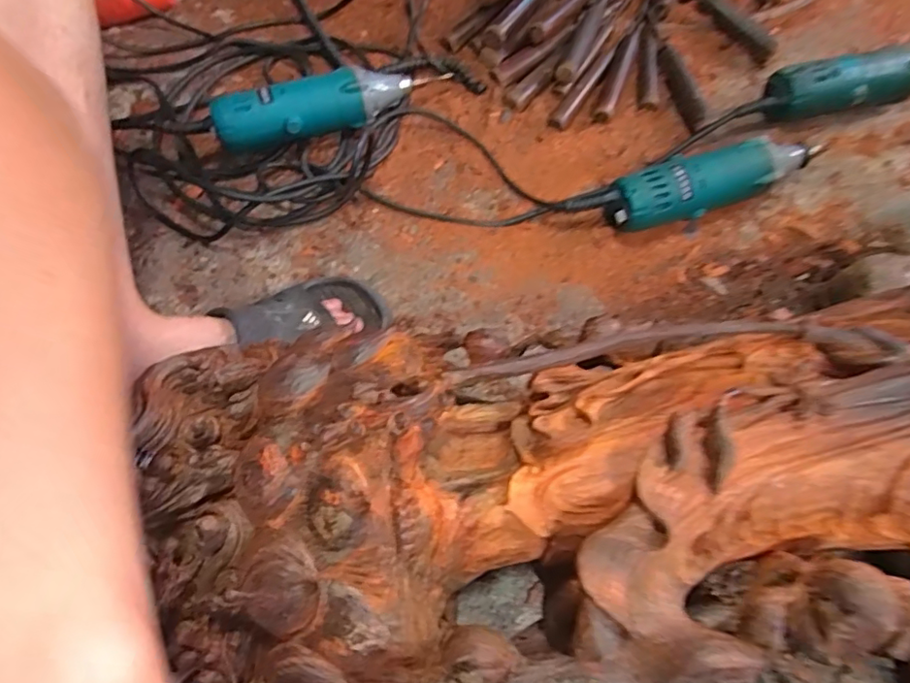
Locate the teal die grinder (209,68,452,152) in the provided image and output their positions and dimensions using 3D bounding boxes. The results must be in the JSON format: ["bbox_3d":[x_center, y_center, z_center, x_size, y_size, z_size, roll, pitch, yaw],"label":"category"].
[{"bbox_3d":[-0.118,-0.235,0.541,0.228,0.065,0.054,-21,68,-6],"label":"teal die grinder"}]

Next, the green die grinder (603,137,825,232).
[{"bbox_3d":[0.241,-0.149,0.501,0.210,0.053,0.055,-20,68,-5],"label":"green die grinder"}]

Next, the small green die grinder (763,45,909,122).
[{"bbox_3d":[0.410,-0.264,0.554,0.215,0.060,0.052,-16,68,-3],"label":"small green die grinder"}]

